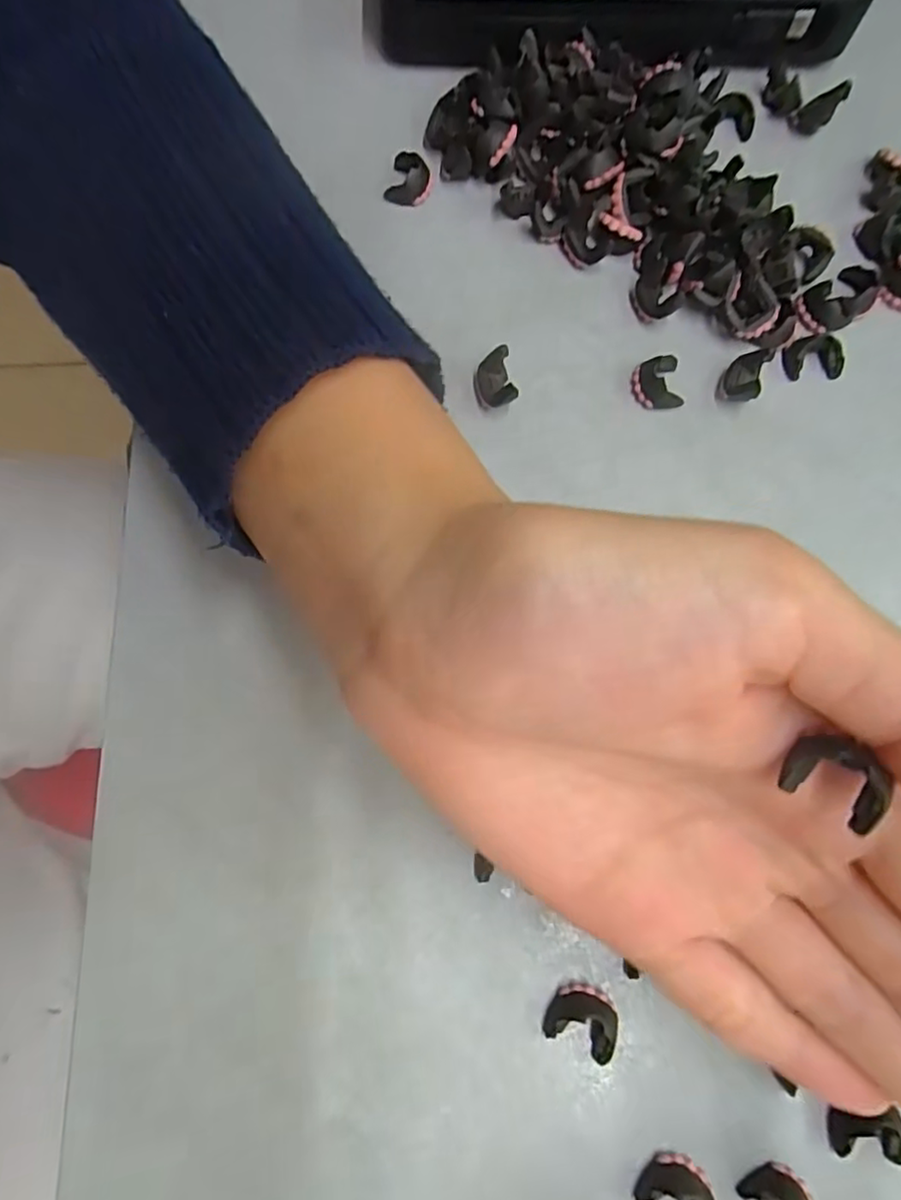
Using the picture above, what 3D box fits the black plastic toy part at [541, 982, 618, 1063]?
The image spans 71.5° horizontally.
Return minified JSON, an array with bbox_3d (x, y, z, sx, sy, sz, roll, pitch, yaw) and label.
[{"bbox_3d":[0.031,0.097,0.143,0.016,0.007,0.014,23,78,4],"label":"black plastic toy part"}]

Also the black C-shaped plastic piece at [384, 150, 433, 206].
[{"bbox_3d":[-0.013,-0.131,0.194,0.013,0.008,0.015,14,75,1],"label":"black C-shaped plastic piece"}]

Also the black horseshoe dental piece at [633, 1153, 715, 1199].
[{"bbox_3d":[0.050,0.130,0.135,0.016,0.007,0.014,36,79,6],"label":"black horseshoe dental piece"}]

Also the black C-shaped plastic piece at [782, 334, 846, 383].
[{"bbox_3d":[0.107,-0.072,0.185,0.017,0.007,0.011,-5,76,-4],"label":"black C-shaped plastic piece"}]

